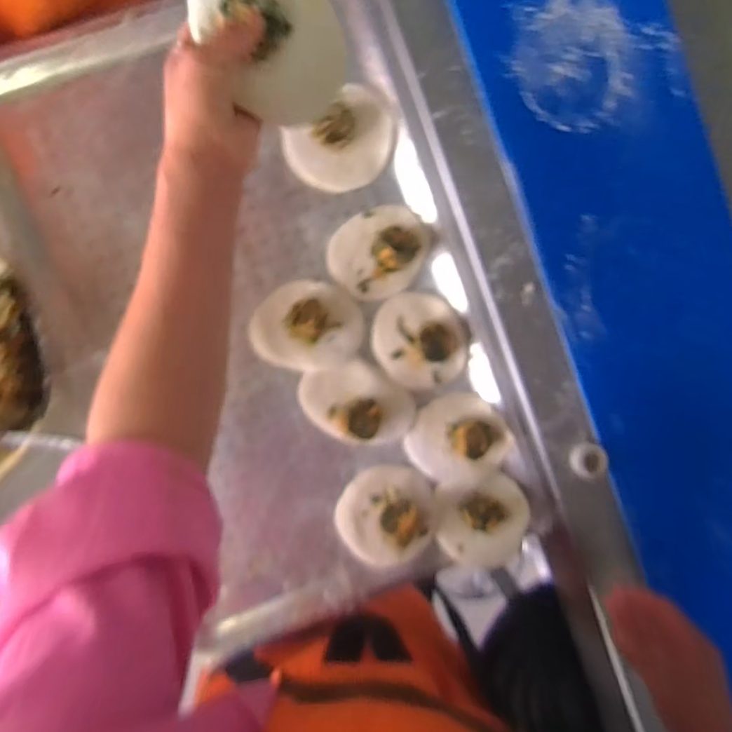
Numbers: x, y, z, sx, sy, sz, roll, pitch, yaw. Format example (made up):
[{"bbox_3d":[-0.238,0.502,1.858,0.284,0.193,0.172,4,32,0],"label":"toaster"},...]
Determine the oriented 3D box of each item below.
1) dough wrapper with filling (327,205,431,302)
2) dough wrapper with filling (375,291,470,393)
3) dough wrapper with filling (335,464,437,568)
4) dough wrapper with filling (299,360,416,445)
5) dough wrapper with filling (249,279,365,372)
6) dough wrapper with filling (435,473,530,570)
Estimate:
[{"bbox_3d":[0.013,-0.108,0.444,0.095,0.025,0.082,-38,96,-2],"label":"dough wrapper with filling"},{"bbox_3d":[0.052,-0.023,0.456,0.085,0.022,0.097,-33,96,-2],"label":"dough wrapper with filling"},{"bbox_3d":[0.020,0.144,0.450,0.095,0.033,0.091,-5,82,-1],"label":"dough wrapper with filling"},{"bbox_3d":[-0.009,0.038,0.449,0.108,0.033,0.072,35,90,-6],"label":"dough wrapper with filling"},{"bbox_3d":[-0.054,-0.037,0.441,0.101,0.030,0.082,3,93,-5],"label":"dough wrapper with filling"},{"bbox_3d":[0.115,0.152,0.459,0.089,0.017,0.083,0,94,-5],"label":"dough wrapper with filling"}]

